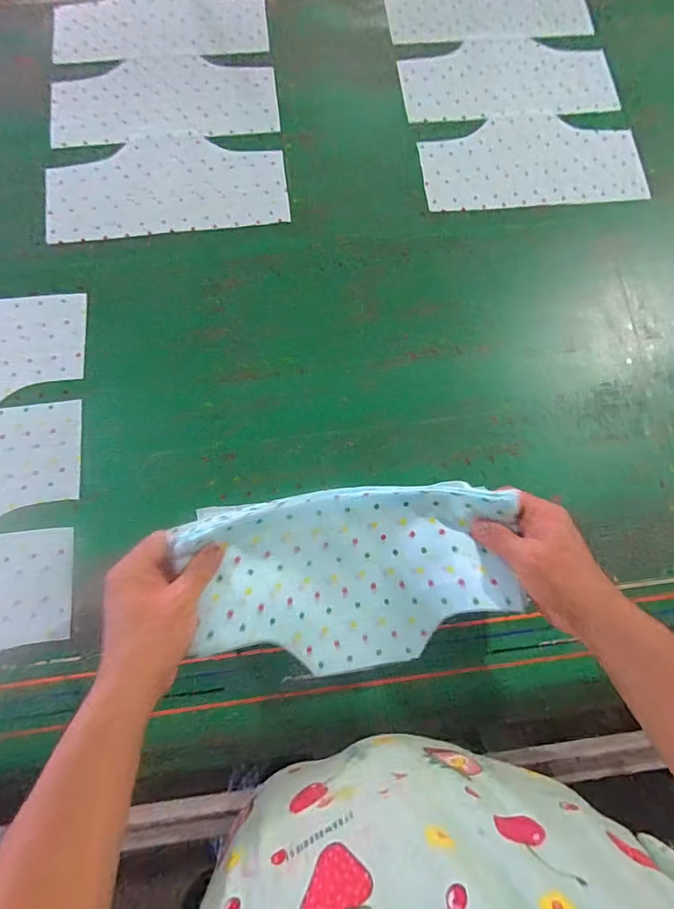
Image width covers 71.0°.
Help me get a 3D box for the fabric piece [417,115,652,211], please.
[{"bbox_3d":[0.278,-0.425,0.682,0.313,0.006,0.148,-7,74,-3],"label":"fabric piece"}]

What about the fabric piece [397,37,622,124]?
[{"bbox_3d":[0.258,-0.580,0.723,0.316,0.006,0.167,-4,71,-3],"label":"fabric piece"}]

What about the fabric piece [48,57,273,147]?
[{"bbox_3d":[-0.252,-0.525,0.695,0.320,0.004,0.159,-7,74,-3],"label":"fabric piece"}]

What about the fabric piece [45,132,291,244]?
[{"bbox_3d":[-0.233,-0.375,0.653,0.319,0.004,0.163,-7,74,-3],"label":"fabric piece"}]

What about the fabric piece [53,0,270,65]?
[{"bbox_3d":[-0.274,-0.685,0.737,0.318,0.005,0.179,-6,74,-3],"label":"fabric piece"}]

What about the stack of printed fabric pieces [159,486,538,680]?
[{"bbox_3d":[-0.002,0.119,0.444,0.306,0.076,0.165,-4,74,-2],"label":"stack of printed fabric pieces"}]

